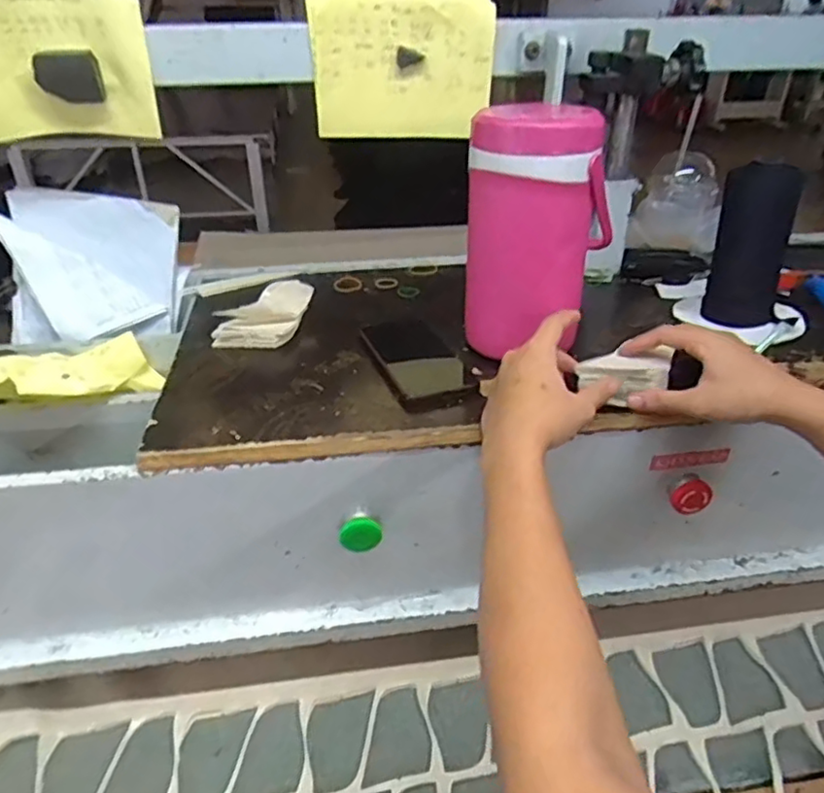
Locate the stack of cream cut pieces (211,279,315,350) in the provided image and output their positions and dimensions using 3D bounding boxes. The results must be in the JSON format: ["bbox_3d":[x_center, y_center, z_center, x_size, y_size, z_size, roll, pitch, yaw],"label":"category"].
[{"bbox_3d":[-0.163,-0.094,0.732,0.078,0.032,0.110,8,34,9],"label":"stack of cream cut pieces"}]

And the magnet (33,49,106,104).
[{"bbox_3d":[-0.382,-0.355,0.729,0.066,0.052,0.009,-8,35,-14],"label":"magnet"}]

